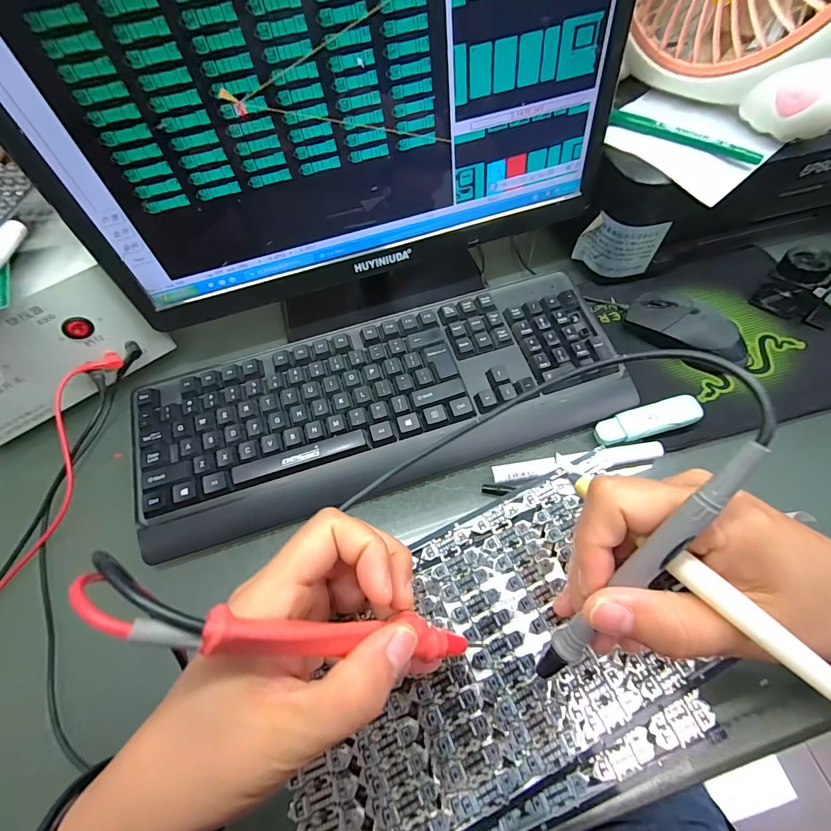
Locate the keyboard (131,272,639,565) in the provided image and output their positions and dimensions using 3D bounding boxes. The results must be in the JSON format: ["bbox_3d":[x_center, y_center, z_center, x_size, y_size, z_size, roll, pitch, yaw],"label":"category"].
[{"bbox_3d":[-0.028,-0.016,0.355,0.423,0.034,0.153,-17,61,-6],"label":"keyboard"}]

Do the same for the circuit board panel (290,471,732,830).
[{"bbox_3d":[0.026,0.122,0.193,0.188,0.011,0.124,-22,62,-8],"label":"circuit board panel"}]

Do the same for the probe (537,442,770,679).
[{"bbox_3d":[0.083,0.061,0.147,0.011,0.123,0.007,36,26,21],"label":"probe"}]

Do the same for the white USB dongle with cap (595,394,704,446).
[{"bbox_3d":[0.201,0.005,0.341,0.085,0.018,0.026,-12,61,-3],"label":"white USB dongle with cap"}]

